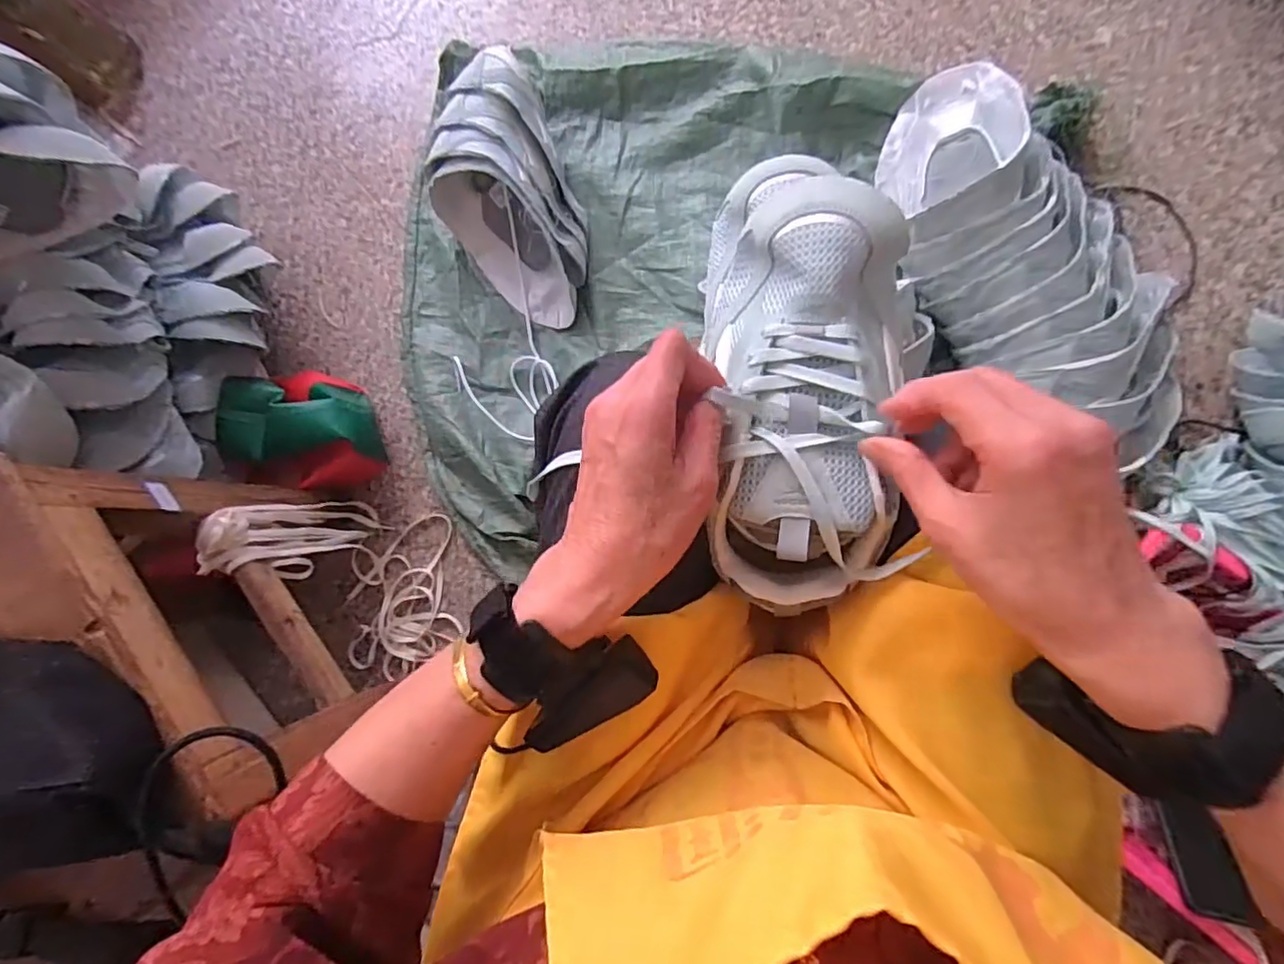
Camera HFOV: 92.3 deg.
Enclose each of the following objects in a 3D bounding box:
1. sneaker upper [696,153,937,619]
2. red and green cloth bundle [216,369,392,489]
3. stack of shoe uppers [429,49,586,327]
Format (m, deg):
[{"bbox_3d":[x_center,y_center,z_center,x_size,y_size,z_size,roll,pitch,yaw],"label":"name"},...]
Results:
[{"bbox_3d":[0.096,-0.065,0.370,0.114,0.080,0.276,0,86,9],"label":"sneaker upper"},{"bbox_3d":[-0.462,-0.073,0.852,0.199,0.127,0.176,-5,85,8],"label":"red and green cloth bundle"},{"bbox_3d":[-0.186,-0.363,0.804,0.185,0.142,0.288,-18,83,7],"label":"stack of shoe uppers"}]

